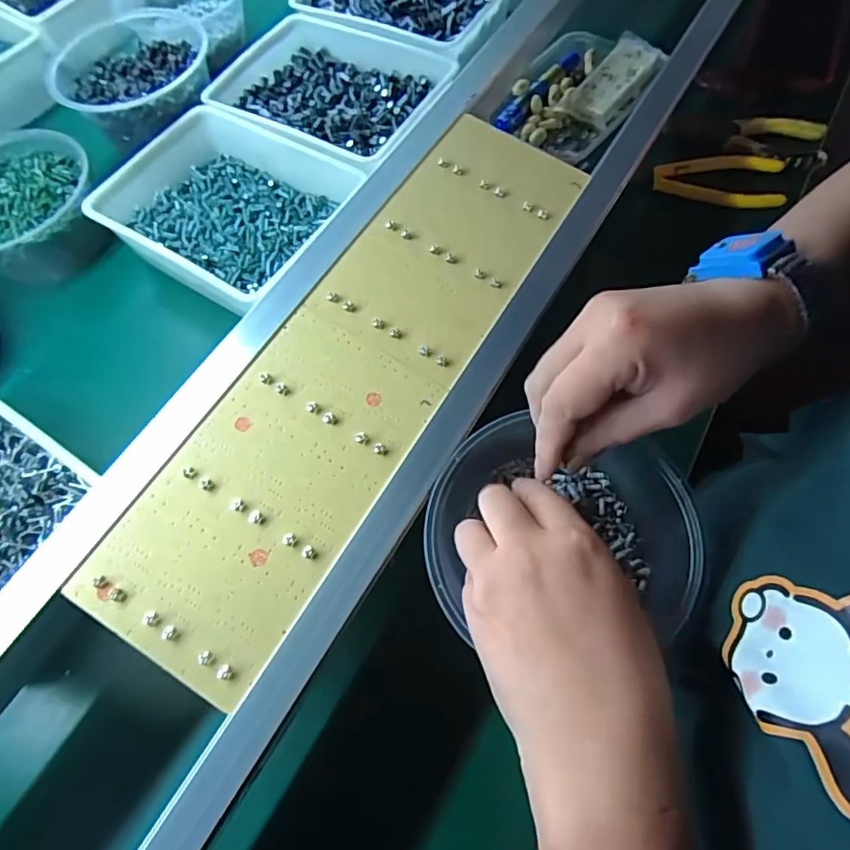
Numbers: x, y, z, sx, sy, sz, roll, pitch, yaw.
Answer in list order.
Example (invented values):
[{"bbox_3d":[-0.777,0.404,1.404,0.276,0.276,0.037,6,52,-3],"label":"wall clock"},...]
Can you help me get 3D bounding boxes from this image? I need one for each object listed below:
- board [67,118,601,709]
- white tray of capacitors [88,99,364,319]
[{"bbox_3d":[-0.032,-0.048,0.321,0.115,0.015,0.399,29,71,15],"label":"board"},{"bbox_3d":[-0.171,-0.182,0.431,0.203,0.042,0.147,32,72,16],"label":"white tray of capacitors"}]

